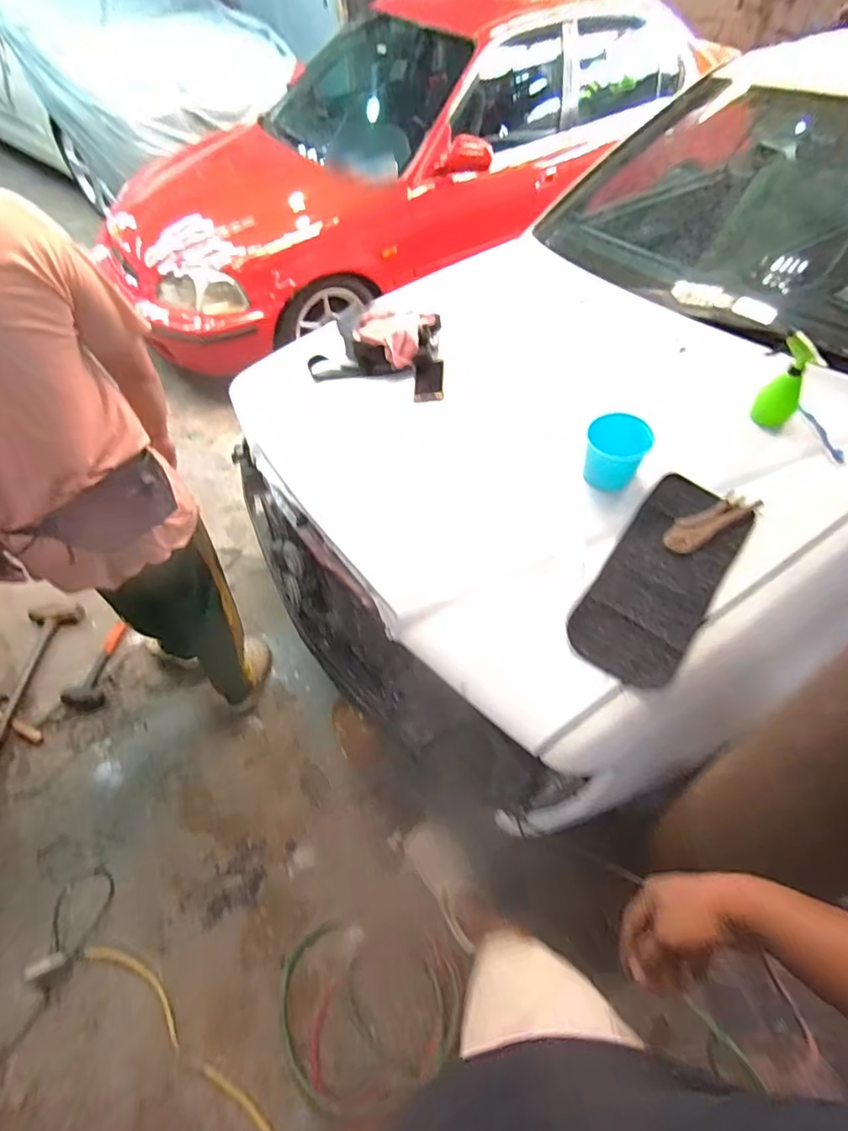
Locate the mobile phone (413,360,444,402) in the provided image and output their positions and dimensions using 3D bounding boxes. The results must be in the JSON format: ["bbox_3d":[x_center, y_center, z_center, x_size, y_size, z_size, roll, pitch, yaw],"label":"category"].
[{"bbox_3d":[0.012,-0.472,1.337,0.076,0.008,0.149,-6,57,12],"label":"mobile phone"}]

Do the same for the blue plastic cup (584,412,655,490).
[{"bbox_3d":[0.378,-0.228,1.031,0.114,0.096,0.114,-2,53,3],"label":"blue plastic cup"}]

